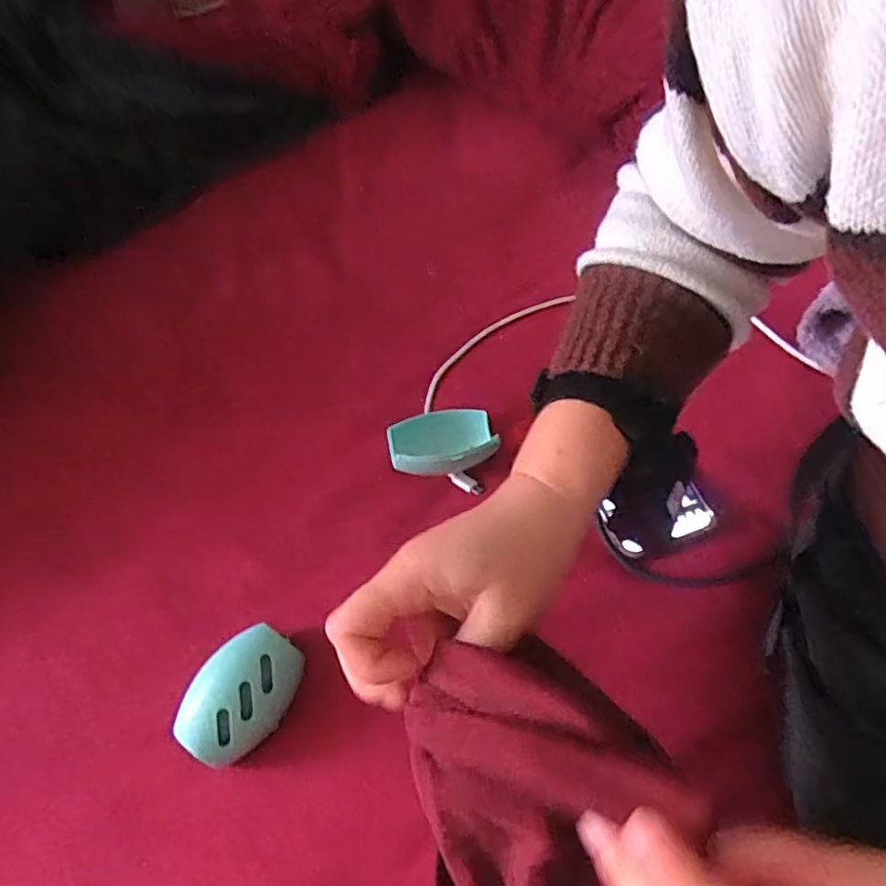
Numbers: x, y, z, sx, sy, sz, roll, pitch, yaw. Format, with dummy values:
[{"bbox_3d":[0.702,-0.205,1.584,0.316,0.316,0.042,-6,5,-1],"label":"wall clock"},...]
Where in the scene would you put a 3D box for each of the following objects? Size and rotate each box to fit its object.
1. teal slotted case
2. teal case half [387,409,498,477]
[{"bbox_3d":[-0.136,0.170,0.429,0.056,0.047,0.085,29,66,25],"label":"teal slotted case"},{"bbox_3d":[-0.002,-0.005,0.518,0.085,0.021,0.057,-21,56,-4],"label":"teal case half"}]

